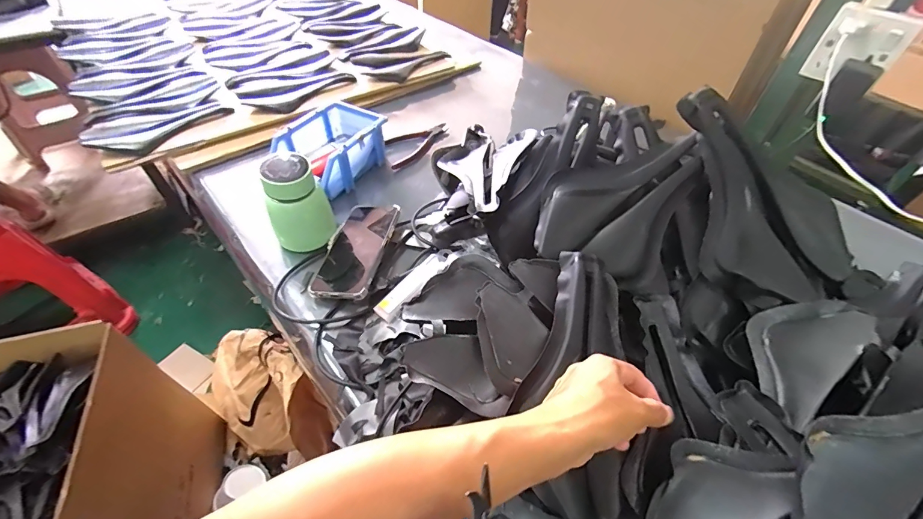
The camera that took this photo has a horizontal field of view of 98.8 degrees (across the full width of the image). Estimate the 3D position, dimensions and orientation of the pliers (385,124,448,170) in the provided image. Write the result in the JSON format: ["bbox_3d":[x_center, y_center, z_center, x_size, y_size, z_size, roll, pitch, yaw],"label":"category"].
[{"bbox_3d":[-0.085,-0.217,0.731,0.071,0.018,0.160,29,54,21],"label":"pliers"}]

